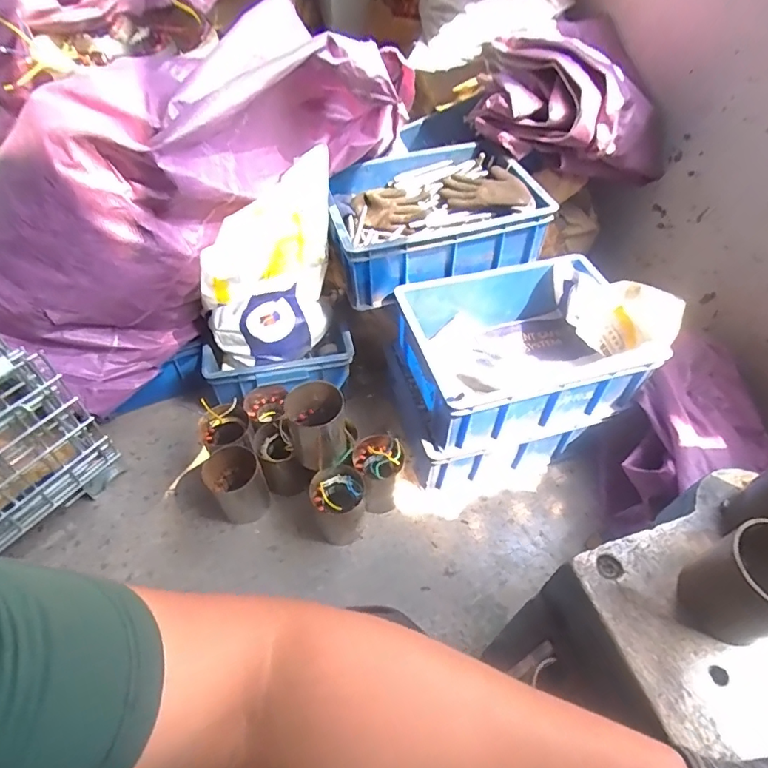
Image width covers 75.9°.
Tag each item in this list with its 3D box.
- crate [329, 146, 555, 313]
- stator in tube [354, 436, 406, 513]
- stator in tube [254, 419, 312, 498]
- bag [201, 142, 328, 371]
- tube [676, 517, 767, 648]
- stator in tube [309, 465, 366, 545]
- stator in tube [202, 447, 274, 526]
[{"bbox_3d":[0.080,-0.340,0.994,0.397,0.139,0.312,-15,53,-14],"label":"crate"},{"bbox_3d":[-0.010,0.170,0.914,0.090,0.135,0.099,-2,51,-4],"label":"stator in tube"},{"bbox_3d":[-0.190,0.141,0.911,0.077,0.109,0.104,-20,54,-18],"label":"stator in tube"},{"bbox_3d":[-0.190,-0.192,0.892,0.270,0.328,0.107,-27,57,-22],"label":"bag"},{"bbox_3d":[0.286,0.152,0.385,0.070,0.090,0.077,1,51,-1],"label":"tube"},{"bbox_3d":[-0.079,0.216,0.869,0.087,0.124,0.091,1,51,-1],"label":"stator in tube"},{"bbox_3d":[-0.262,0.181,0.890,0.092,0.110,0.107,-34,60,-26],"label":"stator in tube"}]

